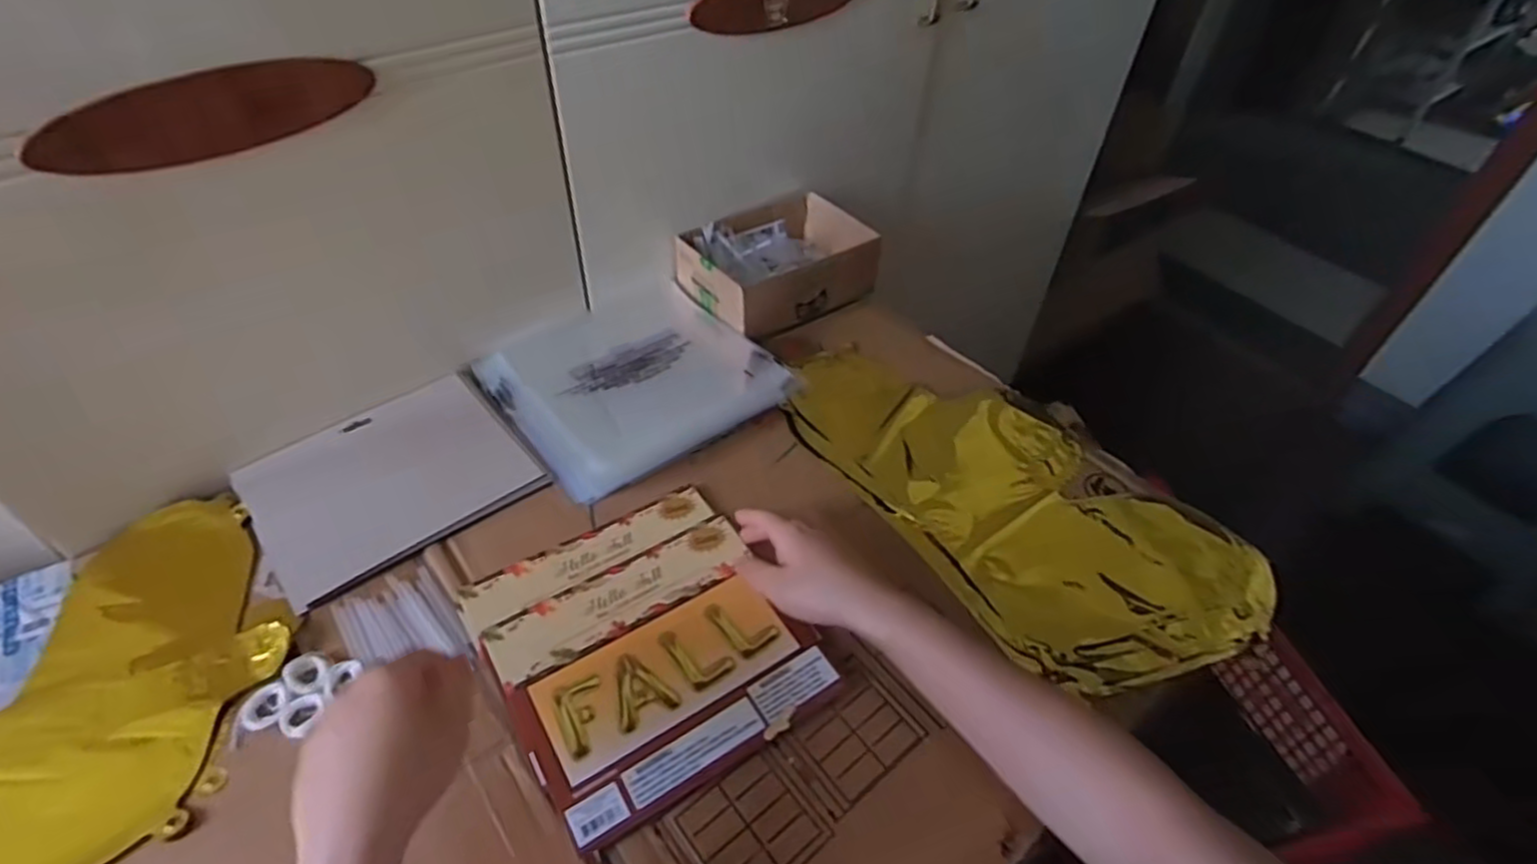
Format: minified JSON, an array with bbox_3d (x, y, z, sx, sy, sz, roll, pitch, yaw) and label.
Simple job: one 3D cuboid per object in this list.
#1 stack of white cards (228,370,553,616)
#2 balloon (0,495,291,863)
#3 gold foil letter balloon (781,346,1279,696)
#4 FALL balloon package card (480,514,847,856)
[{"bbox_3d":[-0.310,0.037,0.604,0.200,0.010,0.159,-31,58,-28],"label":"stack of white cards"},{"bbox_3d":[-0.511,0.200,0.433,0.387,0.014,0.240,-28,56,-26],"label":"balloon"},{"bbox_3d":[0.203,0.045,0.633,0.220,0.028,0.399,-28,56,-27],"label":"gold foil letter balloon"},{"bbox_3d":[-0.073,0.158,0.509,0.195,0.007,0.165,-25,55,-24],"label":"FALL balloon package card"}]

